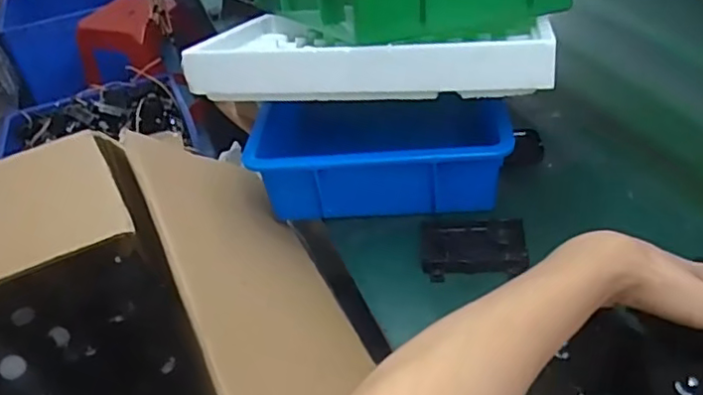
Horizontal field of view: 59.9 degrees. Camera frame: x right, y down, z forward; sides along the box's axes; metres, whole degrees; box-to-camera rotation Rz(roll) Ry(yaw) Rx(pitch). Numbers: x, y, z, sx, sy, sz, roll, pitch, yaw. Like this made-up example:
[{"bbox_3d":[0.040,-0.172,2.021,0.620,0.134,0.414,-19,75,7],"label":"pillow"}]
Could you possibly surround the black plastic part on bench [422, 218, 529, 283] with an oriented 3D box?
[{"bbox_3d":[0.121,0.047,0.602,0.100,0.017,0.071,-2,40,7],"label":"black plastic part on bench"}]

